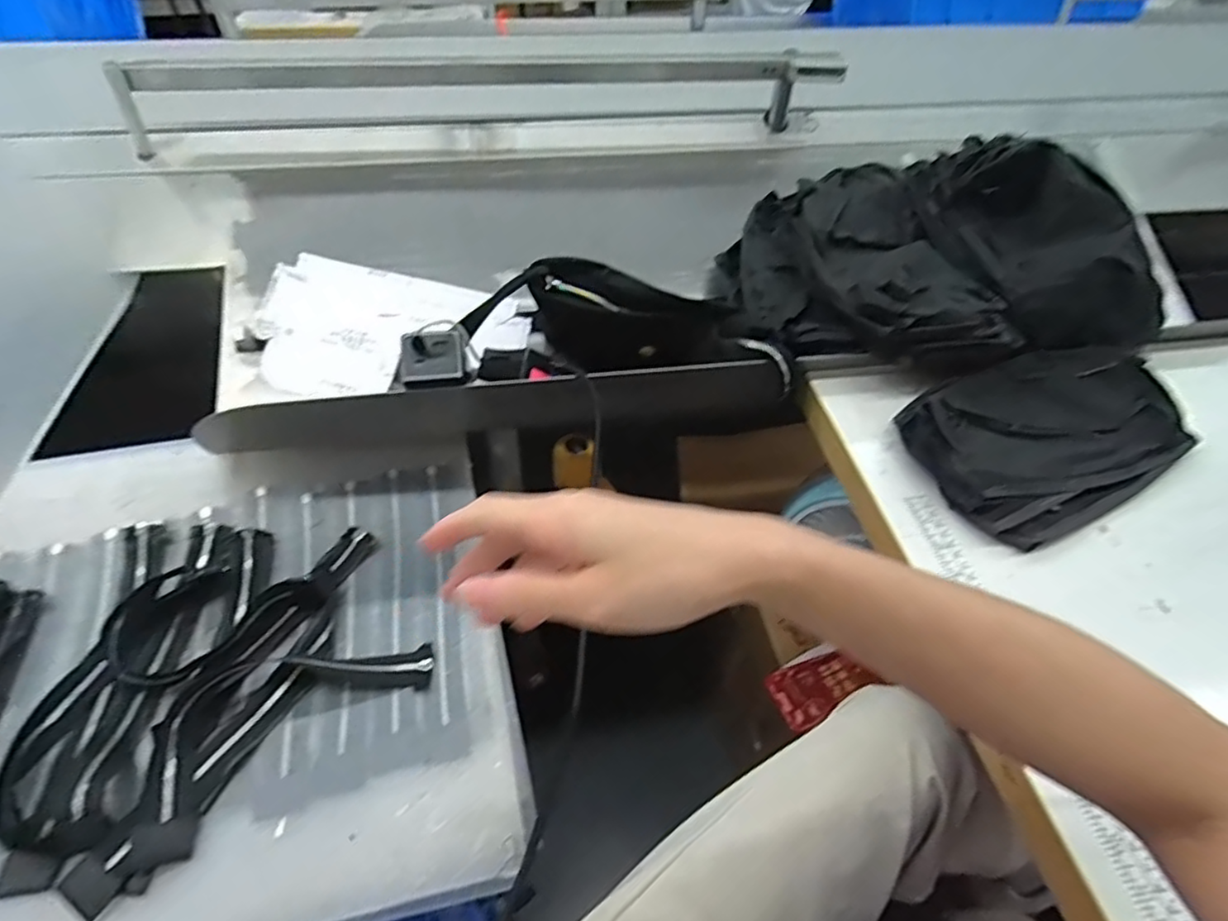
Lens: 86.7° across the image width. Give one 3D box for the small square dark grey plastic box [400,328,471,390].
[{"bbox_3d":[-0.156,-0.089,0.563,0.055,0.022,0.052,-11,66,-14],"label":"small square dark grey plastic box"}]

